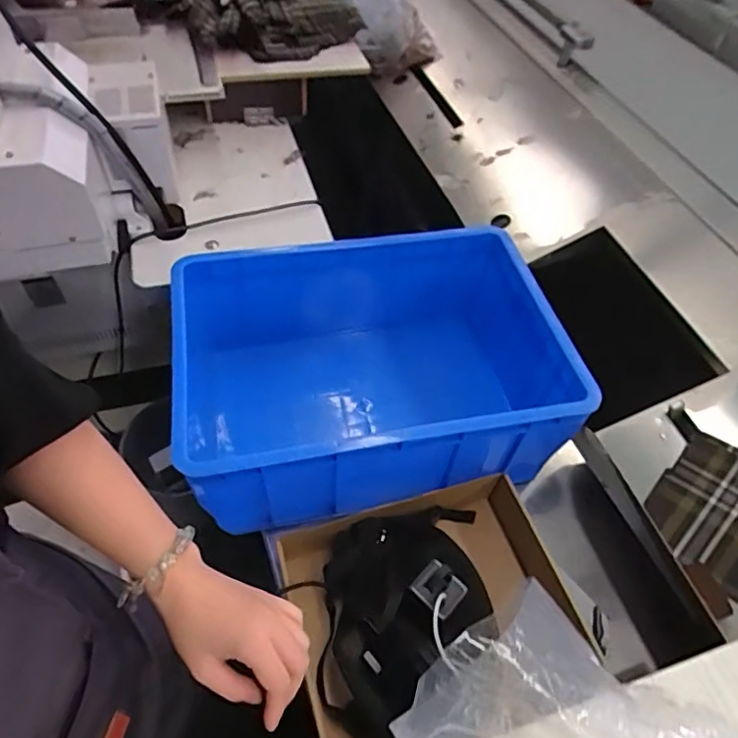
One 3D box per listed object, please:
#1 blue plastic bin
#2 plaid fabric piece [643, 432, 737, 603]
[{"bbox_3d":[0.000,0.005,0.814,0.520,0.263,0.364,-7,53,-9],"label":"blue plastic bin"},{"bbox_3d":[0.474,0.190,0.738,0.155,0.009,0.181,32,74,32],"label":"plaid fabric piece"}]

